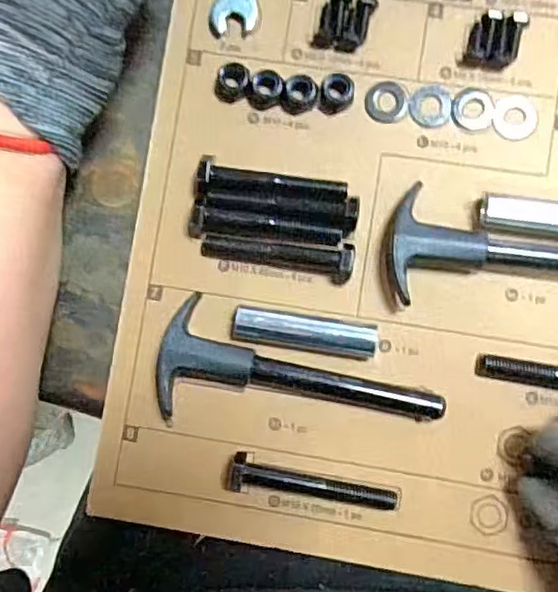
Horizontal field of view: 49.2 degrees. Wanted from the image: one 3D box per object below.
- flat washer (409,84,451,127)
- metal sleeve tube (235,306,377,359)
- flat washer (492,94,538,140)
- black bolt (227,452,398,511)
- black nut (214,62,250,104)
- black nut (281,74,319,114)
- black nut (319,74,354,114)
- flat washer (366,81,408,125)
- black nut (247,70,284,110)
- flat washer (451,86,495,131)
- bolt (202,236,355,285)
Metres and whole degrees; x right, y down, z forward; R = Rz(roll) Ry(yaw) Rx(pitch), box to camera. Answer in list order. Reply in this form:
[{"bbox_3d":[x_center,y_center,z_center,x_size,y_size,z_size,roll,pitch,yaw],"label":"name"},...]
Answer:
[{"bbox_3d":[0.072,-0.091,0.290,0.019,0.004,0.021,0,87,3],"label":"flat washer"},{"bbox_3d":[0.012,0.016,0.283,0.065,0.013,0.015,8,88,4],"label":"metal sleeve tube"},{"bbox_3d":[0.112,-0.085,0.287,0.021,0.004,0.022,0,87,3],"label":"flat washer"},{"bbox_3d":[0.016,0.085,0.279,0.075,0.013,0.016,8,88,4],"label":"black bolt"},{"bbox_3d":[-0.023,-0.103,0.294,0.015,0.008,0.017,27,89,4],"label":"black nut"},{"bbox_3d":[0.010,-0.097,0.292,0.018,0.008,0.016,-25,86,2],"label":"black nut"},{"bbox_3d":[0.027,-0.096,0.291,0.015,0.008,0.016,14,88,4],"label":"black nut"},{"bbox_3d":[0.052,-0.093,0.291,0.019,0.004,0.020,0,87,3],"label":"flat washer"},{"bbox_3d":[-0.007,-0.099,0.293,0.016,0.007,0.017,0,87,3],"label":"black nut"},{"bbox_3d":[0.092,-0.089,0.289,0.019,0.004,0.021,0,87,3],"label":"flat washer"},{"bbox_3d":[-0.001,-0.018,0.285,0.071,0.015,0.016,7,88,4],"label":"bolt"}]

